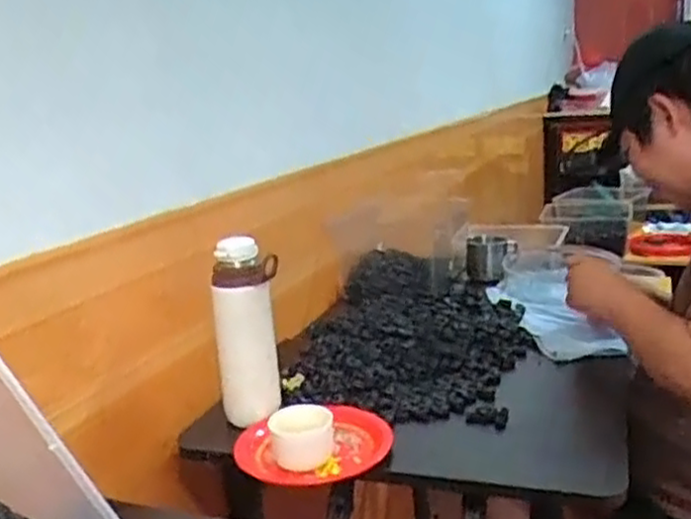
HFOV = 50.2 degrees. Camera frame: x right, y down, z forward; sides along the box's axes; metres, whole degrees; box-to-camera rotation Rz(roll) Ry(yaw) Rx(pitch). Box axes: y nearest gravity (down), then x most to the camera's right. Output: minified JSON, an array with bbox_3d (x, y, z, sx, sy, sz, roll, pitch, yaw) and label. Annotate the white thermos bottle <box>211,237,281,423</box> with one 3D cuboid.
[{"bbox_3d":[-0.115,0.080,0.858,0.072,0.205,0.057,-6,13,-9],"label":"white thermos bottle"}]

